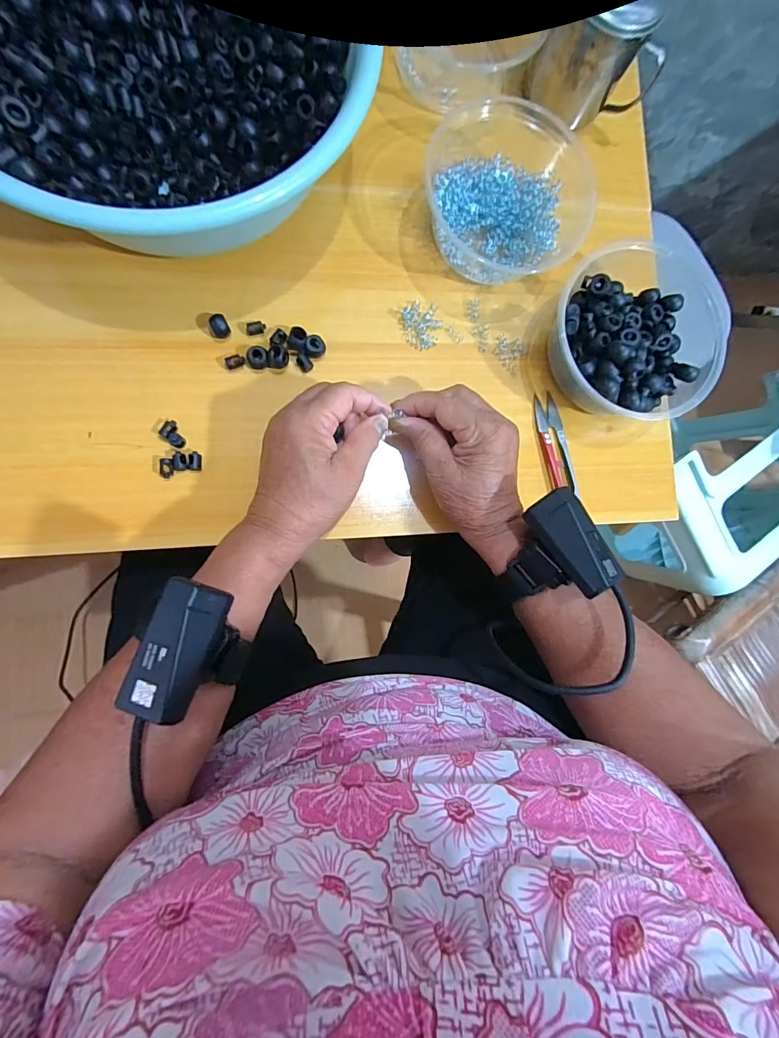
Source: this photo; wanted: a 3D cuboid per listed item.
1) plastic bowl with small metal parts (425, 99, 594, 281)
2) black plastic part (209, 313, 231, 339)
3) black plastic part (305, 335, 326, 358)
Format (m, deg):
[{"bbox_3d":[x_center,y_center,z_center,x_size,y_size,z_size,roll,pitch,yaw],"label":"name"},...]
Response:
[{"bbox_3d":[0.106,-0.278,0.363,0.140,0.058,0.152,31,83,-6],"label":"plastic bowl with small metal parts"},{"bbox_3d":[-0.134,-0.153,0.341,0.014,0.012,0.015,0,87,-9],"label":"black plastic part"},{"bbox_3d":[-0.060,-0.139,0.349,0.016,0.009,0.016,1,87,-9],"label":"black plastic part"}]

